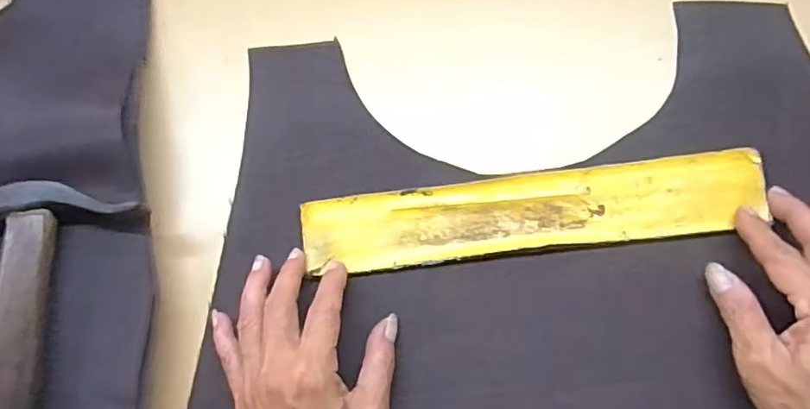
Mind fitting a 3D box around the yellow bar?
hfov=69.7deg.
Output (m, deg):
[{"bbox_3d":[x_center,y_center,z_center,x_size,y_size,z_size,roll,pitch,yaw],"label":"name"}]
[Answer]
[{"bbox_3d":[0.073,0.005,0.346,0.264,0.009,0.046,-7,69,4],"label":"yellow bar"}]

